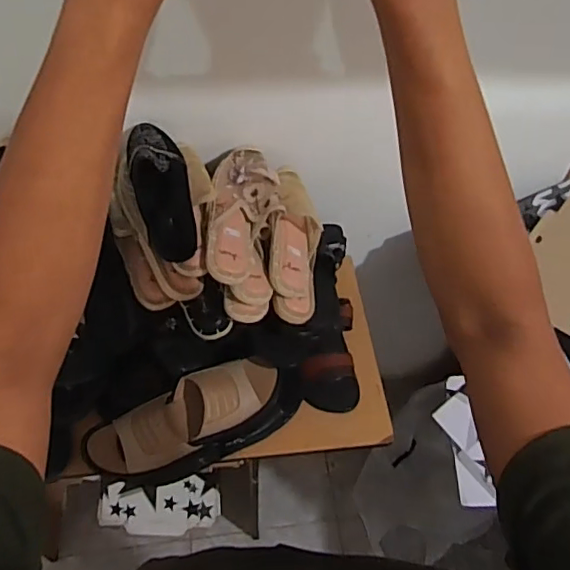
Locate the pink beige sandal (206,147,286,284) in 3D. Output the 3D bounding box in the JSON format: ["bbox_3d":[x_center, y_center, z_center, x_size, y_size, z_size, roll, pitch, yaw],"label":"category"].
[{"bbox_3d":[-0.060,-0.116,0.840,0.096,0.047,0.257,4,56,-2],"label":"pink beige sandal"}]

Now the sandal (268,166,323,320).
[{"bbox_3d":[0.017,-0.069,0.858,0.075,0.073,0.249,3,72,-3],"label":"sandal"}]

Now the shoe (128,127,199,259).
[{"bbox_3d":[-0.175,-0.143,0.793,0.080,0.059,0.225,-12,75,-13],"label":"shoe"}]

